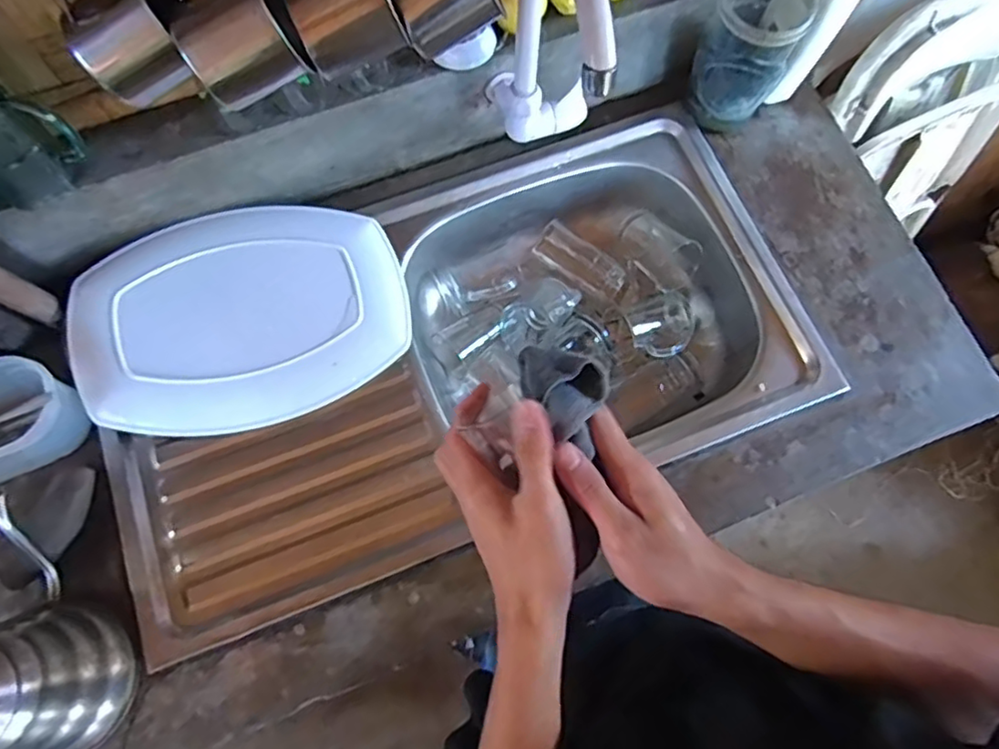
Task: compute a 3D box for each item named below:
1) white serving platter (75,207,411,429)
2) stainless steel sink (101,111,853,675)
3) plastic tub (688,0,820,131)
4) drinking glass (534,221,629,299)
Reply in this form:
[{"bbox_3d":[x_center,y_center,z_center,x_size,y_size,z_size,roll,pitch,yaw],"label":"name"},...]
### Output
[{"bbox_3d":[-0.273,-0.067,0.672,0.337,0.023,0.232,-13,79,-9],"label":"white serving platter"},{"bbox_3d":[-0.049,-0.015,0.742,0.742,0.136,0.397,-20,75,-7],"label":"stainless steel sink"},{"bbox_3d":[0.279,-0.365,0.713,0.093,0.149,0.098,0,74,-1],"label":"plastic tub"},{"bbox_3d":[0.104,-0.142,0.812,0.121,0.047,0.048,36,76,9],"label":"drinking glass"}]

